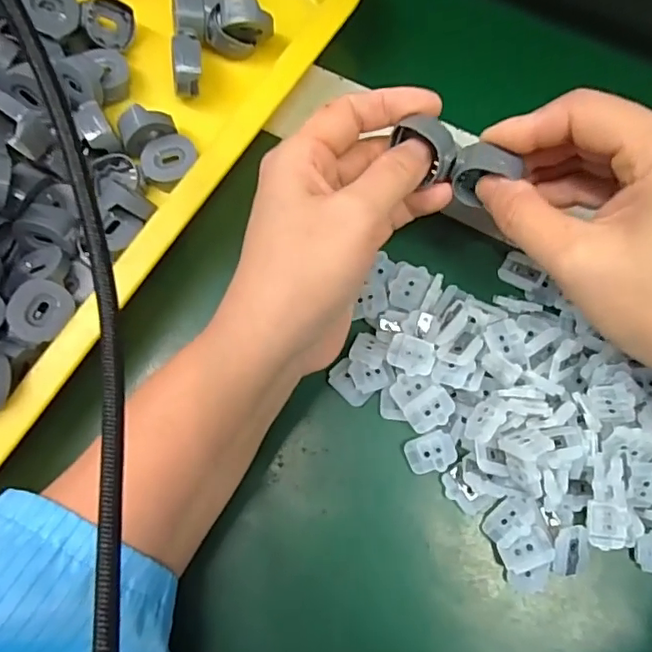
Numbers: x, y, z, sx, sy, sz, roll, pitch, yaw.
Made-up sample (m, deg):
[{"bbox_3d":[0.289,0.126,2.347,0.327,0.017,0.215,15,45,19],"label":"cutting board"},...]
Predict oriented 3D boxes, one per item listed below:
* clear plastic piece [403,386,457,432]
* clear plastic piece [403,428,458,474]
[{"bbox_3d":[0.048,0.038,0.253,0.022,0.006,0.016,-36,77,-8],"label":"clear plastic piece"},{"bbox_3d":[0.048,0.057,0.254,0.022,0.006,0.017,-18,76,-3],"label":"clear plastic piece"}]

